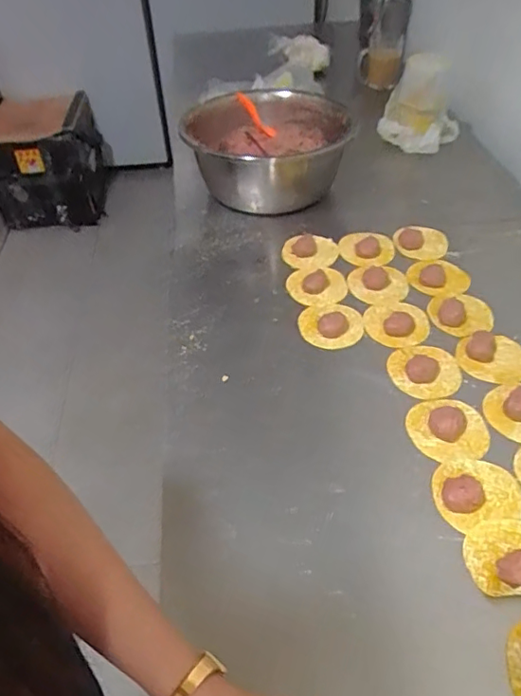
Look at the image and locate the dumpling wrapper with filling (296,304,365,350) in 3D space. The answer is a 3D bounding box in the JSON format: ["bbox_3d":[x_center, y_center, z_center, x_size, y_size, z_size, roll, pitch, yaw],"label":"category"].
[{"bbox_3d":[0.091,-0.029,0.696,0.082,0.014,0.077,-6,45,0],"label":"dumpling wrapper with filling"}]

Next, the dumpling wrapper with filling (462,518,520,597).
[{"bbox_3d":[0.218,0.178,0.471,0.076,0.015,0.068,-5,45,1],"label":"dumpling wrapper with filling"}]

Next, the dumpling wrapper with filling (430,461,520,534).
[{"bbox_3d":[0.207,0.132,0.517,0.085,0.020,0.067,-11,45,-5],"label":"dumpling wrapper with filling"}]

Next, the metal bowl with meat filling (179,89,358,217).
[{"bbox_3d":[0.012,-0.346,0.956,0.273,0.120,0.283,-2,45,2],"label":"metal bowl with meat filling"}]

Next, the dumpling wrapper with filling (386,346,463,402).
[{"bbox_3d":[0.194,0.024,0.639,0.080,0.010,0.084,-3,45,3],"label":"dumpling wrapper with filling"}]

